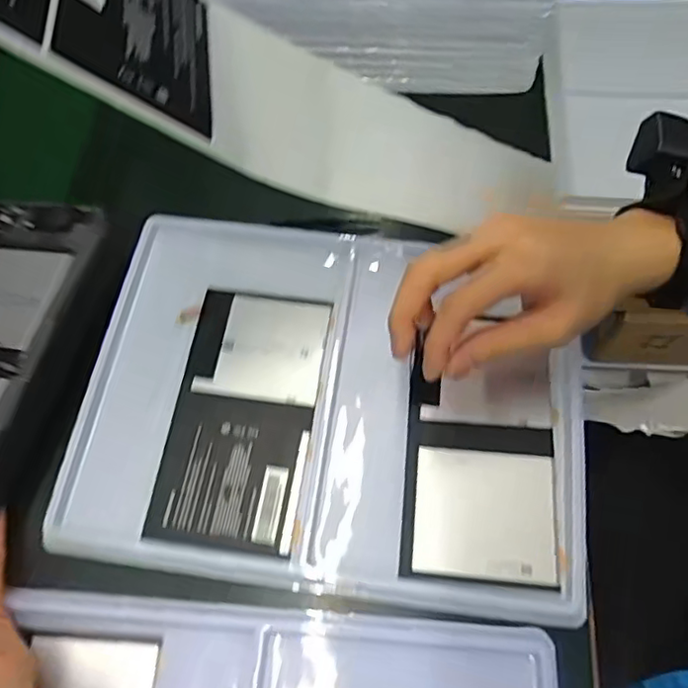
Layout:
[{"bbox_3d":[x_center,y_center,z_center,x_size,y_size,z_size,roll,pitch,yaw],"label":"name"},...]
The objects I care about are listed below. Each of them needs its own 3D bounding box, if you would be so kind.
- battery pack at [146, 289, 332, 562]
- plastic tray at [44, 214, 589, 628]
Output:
[{"bbox_3d":[-0.065,0.044,0.401,0.091,0.006,0.172,6,64,5],"label":"battery pack"},{"bbox_3d":[-0.007,0.029,0.398,0.318,0.014,0.241,6,65,6],"label":"plastic tray"}]

